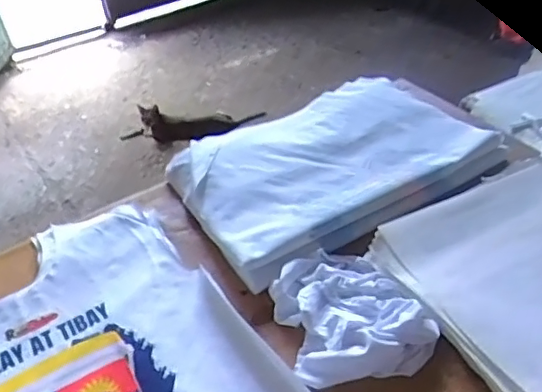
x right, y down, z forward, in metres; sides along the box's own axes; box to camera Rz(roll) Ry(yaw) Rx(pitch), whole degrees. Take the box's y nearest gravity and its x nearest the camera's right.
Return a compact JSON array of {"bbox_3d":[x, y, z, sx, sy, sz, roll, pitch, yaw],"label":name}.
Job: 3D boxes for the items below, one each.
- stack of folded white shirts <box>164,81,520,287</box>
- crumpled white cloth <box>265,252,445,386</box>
[{"bbox_3d":[0.138,-0.081,1.094,0.602,0.056,0.370,-24,44,-20],"label":"stack of folded white shirts"},{"bbox_3d":[0.111,0.163,0.830,0.191,0.041,0.219,-15,41,-10],"label":"crumpled white cloth"}]

